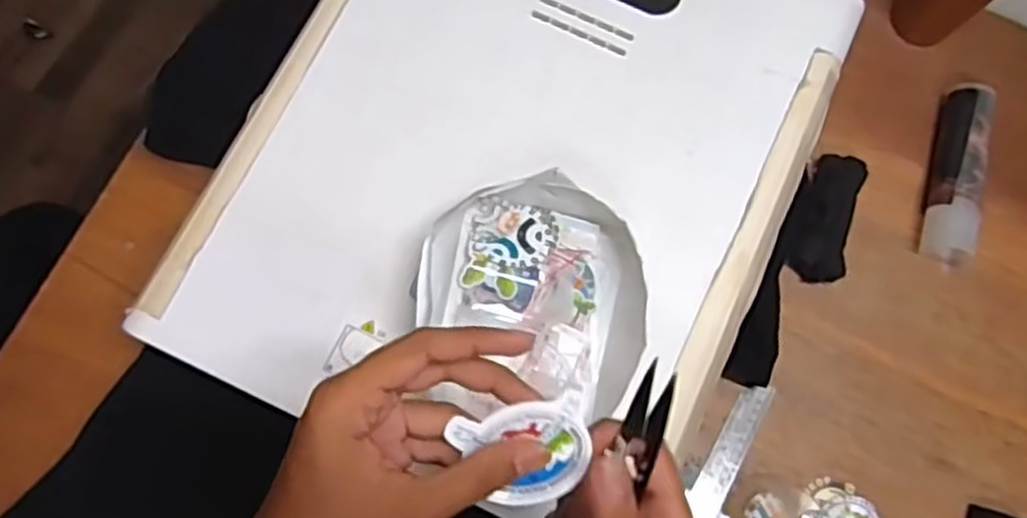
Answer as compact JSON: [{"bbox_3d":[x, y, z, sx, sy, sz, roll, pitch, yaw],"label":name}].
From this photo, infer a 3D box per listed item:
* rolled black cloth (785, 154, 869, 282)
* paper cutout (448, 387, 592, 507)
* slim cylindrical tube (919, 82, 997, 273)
[{"bbox_3d":[0.302,-0.042,0.756,0.058,0.031,0.127,18,74,1],"label":"rolled black cloth"},{"bbox_3d":[0.006,0.089,0.358,0.059,0.004,0.044,-15,82,6],"label":"paper cutout"},{"bbox_3d":[0.438,-0.087,0.771,0.046,0.040,0.183,15,74,0],"label":"slim cylindrical tube"}]

